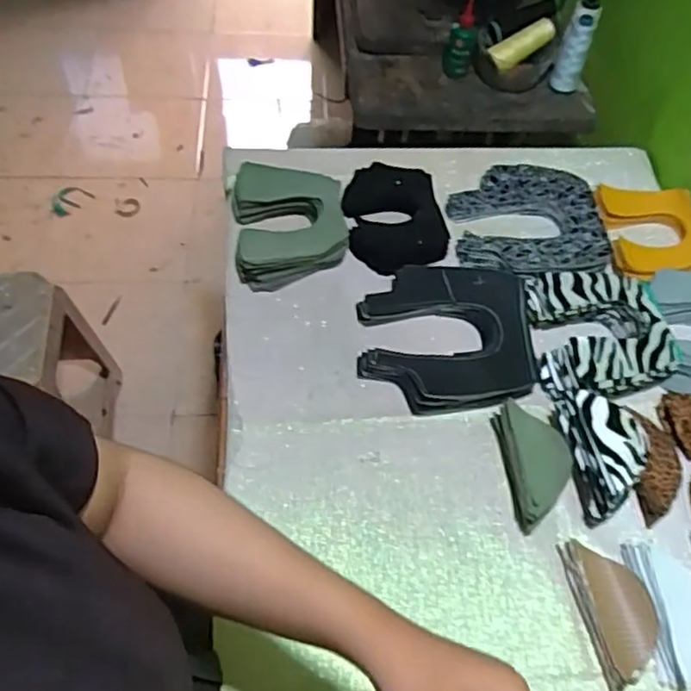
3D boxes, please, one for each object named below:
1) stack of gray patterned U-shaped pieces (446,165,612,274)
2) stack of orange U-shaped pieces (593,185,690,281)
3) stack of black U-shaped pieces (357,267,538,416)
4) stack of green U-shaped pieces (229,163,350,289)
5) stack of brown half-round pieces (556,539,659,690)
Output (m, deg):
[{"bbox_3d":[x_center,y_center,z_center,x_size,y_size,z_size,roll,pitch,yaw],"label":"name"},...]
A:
[{"bbox_3d":[0.236,-0.161,0.844,0.191,0.033,0.195,0,55,-2],"label":"stack of gray patterned U-shaped pieces"},{"bbox_3d":[0.400,-0.152,0.847,0.127,0.029,0.162,0,55,-3],"label":"stack of orange U-shaped pieces"},{"bbox_3d":[0.114,-0.012,0.729,0.191,0.036,0.187,2,55,-1],"label":"stack of black U-shaped pieces"},{"bbox_3d":[-0.070,-0.151,0.811,0.134,0.055,0.170,-6,55,-6],"label":"stack of green U-shaped pieces"},{"bbox_3d":[0.239,0.232,0.569,0.054,0.026,0.122,-8,56,-8],"label":"stack of brown half-round pieces"}]

